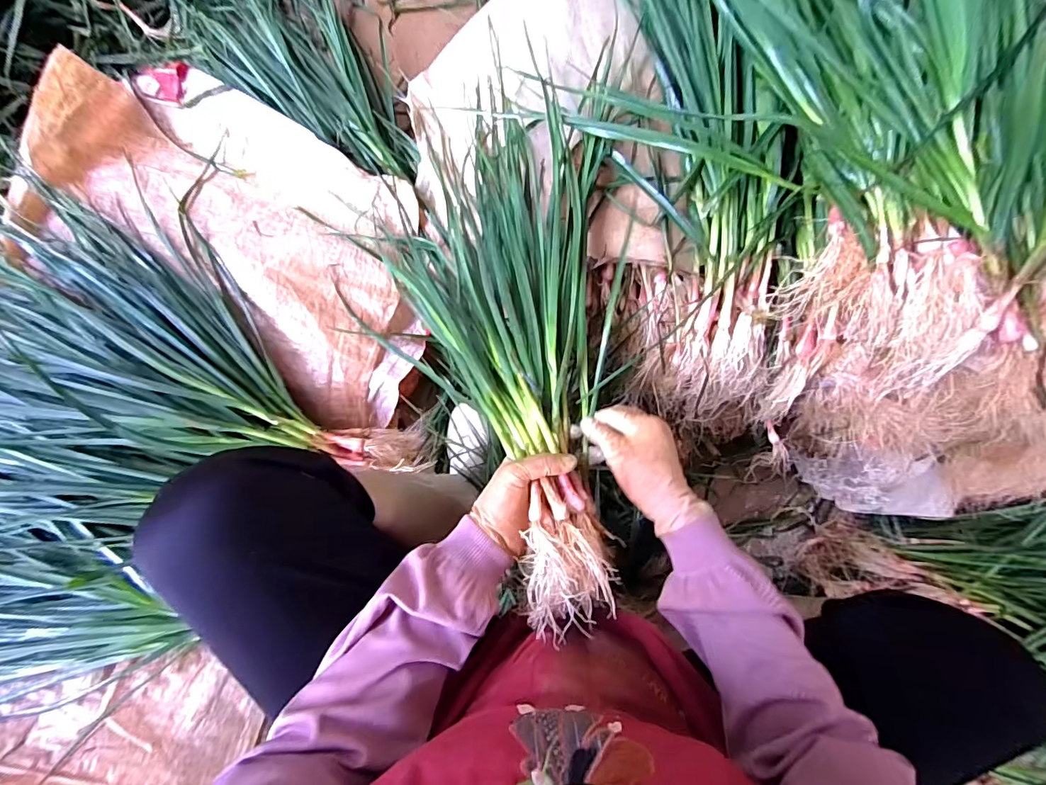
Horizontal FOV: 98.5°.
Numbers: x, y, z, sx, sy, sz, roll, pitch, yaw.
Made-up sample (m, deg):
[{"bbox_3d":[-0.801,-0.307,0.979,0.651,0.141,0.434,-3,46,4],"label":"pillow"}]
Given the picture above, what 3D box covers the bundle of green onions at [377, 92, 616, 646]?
[{"bbox_3d":[-0.013,-0.049,0.475,0.224,0.137,0.536,-6,67,-7],"label":"bundle of green onions"}]

